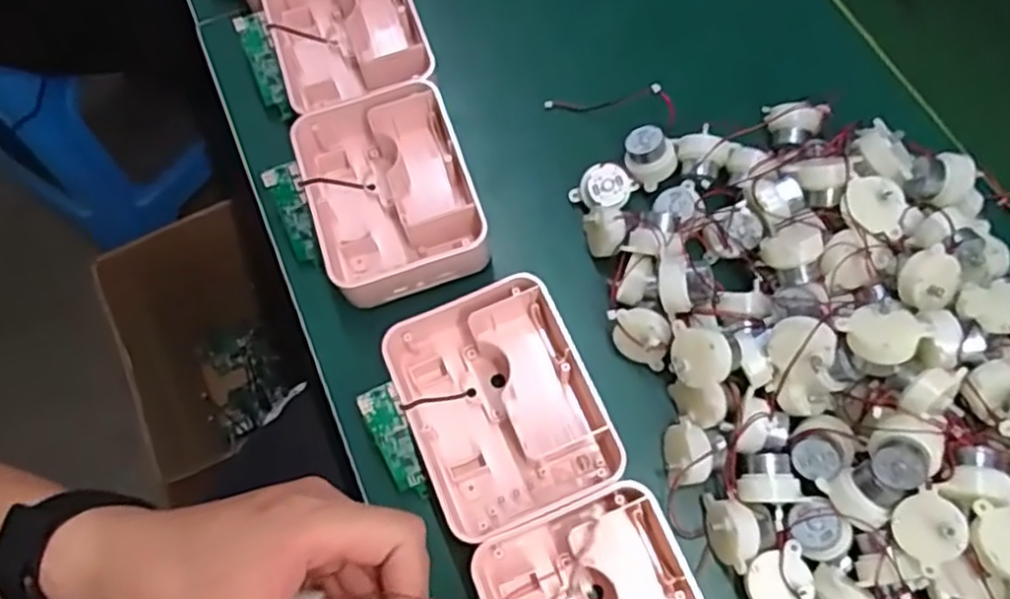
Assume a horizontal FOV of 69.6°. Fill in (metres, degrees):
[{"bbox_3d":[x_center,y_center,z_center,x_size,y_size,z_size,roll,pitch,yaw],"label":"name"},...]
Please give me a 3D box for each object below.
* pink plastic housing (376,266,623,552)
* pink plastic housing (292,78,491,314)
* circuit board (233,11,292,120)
[{"bbox_3d":[-0.002,0.059,0.409,0.100,0.039,0.126,-22,68,-8],"label":"pink plastic housing"},{"bbox_3d":[-0.074,-0.068,0.465,0.101,0.041,0.127,-16,67,-5],"label":"pink plastic housing"},{"bbox_3d":[-0.168,-0.163,0.510,0.019,0.007,0.072,-18,104,-5],"label":"circuit board"}]

